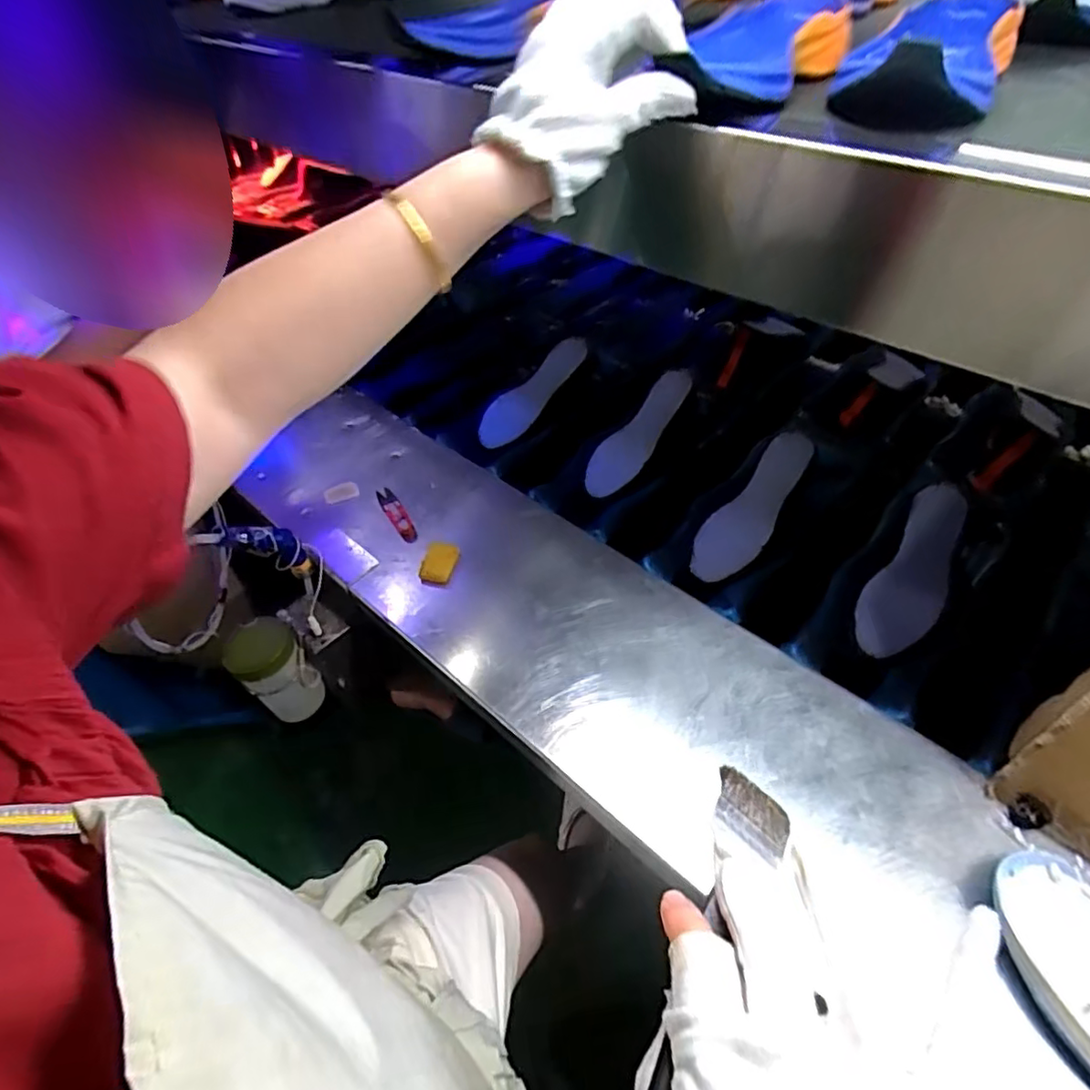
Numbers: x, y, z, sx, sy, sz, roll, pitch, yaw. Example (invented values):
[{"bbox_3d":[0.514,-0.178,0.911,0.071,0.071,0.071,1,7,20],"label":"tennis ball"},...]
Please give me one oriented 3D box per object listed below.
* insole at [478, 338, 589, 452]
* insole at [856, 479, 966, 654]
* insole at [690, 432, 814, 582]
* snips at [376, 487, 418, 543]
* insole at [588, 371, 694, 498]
[{"bbox_3d":[-0.016,-0.237,0.939,0.225,0.019,0.060,-44,83,-4],"label":"insole"},{"bbox_3d":[0.417,0.024,0.680,0.069,0.031,0.219,27,73,22],"label":"insole"},{"bbox_3d":[0.258,-0.046,0.745,0.068,0.015,0.213,34,84,27],"label":"insole"},{"bbox_3d":[-0.186,-0.041,0.749,0.023,0.015,0.111,-21,51,-18],"label":"snips"},{"bbox_3d":[0.138,-0.158,0.849,0.066,0.024,0.219,41,84,19],"label":"insole"}]

